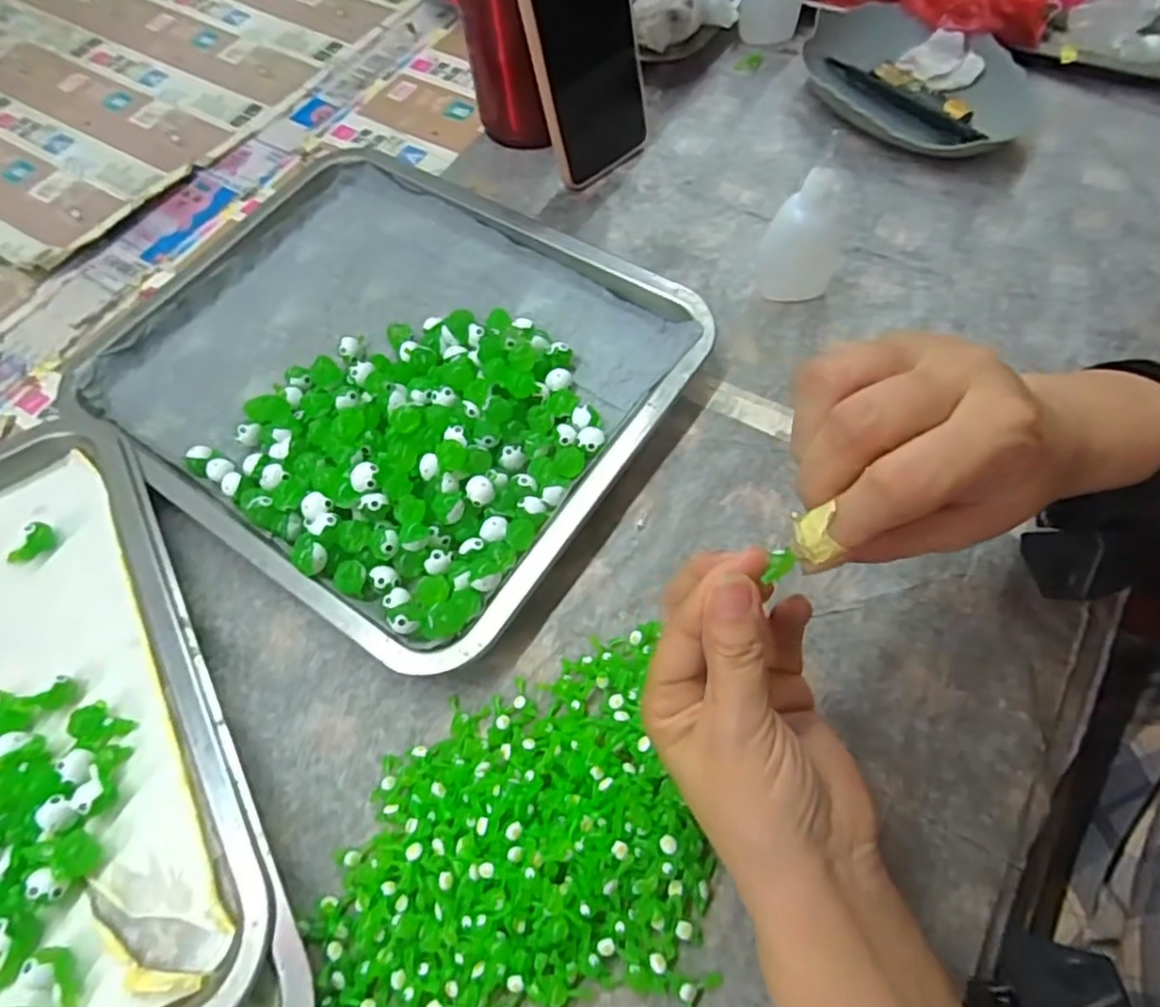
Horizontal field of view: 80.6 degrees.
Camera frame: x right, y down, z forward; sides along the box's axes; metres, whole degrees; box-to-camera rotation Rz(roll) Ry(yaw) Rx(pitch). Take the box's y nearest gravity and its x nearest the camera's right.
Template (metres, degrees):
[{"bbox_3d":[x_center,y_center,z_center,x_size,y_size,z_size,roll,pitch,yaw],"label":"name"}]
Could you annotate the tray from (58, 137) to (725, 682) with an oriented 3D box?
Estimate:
[{"bbox_3d":[-0.128,-0.091,0.400,0.345,0.029,0.258,30,68,17],"label":"tray"}]

